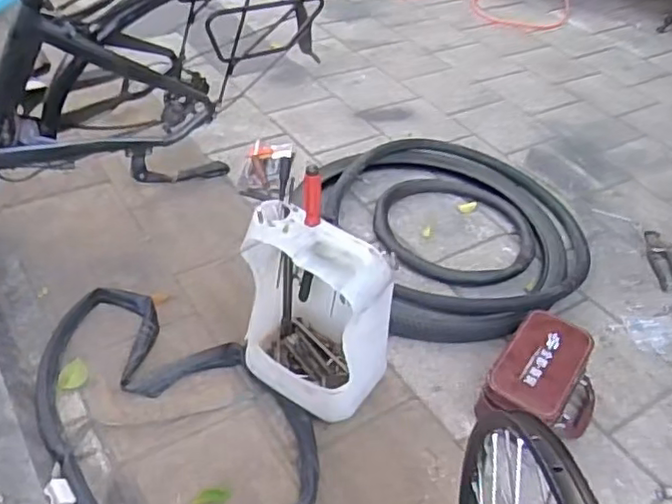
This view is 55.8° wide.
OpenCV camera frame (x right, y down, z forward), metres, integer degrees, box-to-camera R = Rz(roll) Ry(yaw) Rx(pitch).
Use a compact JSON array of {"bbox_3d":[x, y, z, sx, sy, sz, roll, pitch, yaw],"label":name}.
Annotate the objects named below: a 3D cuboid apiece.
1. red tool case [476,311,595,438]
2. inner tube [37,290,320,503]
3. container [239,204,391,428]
[{"bbox_3d":[0.373,0.228,1.118,0.177,0.102,0.228,30,49,23],"label":"red tool case"},{"bbox_3d":[-0.283,0.265,1.053,0.362,0.034,0.610,-27,51,-33],"label":"inner tube"},{"bbox_3d":[-0.038,0.099,1.039,0.240,0.340,0.172,29,48,22],"label":"container"}]

